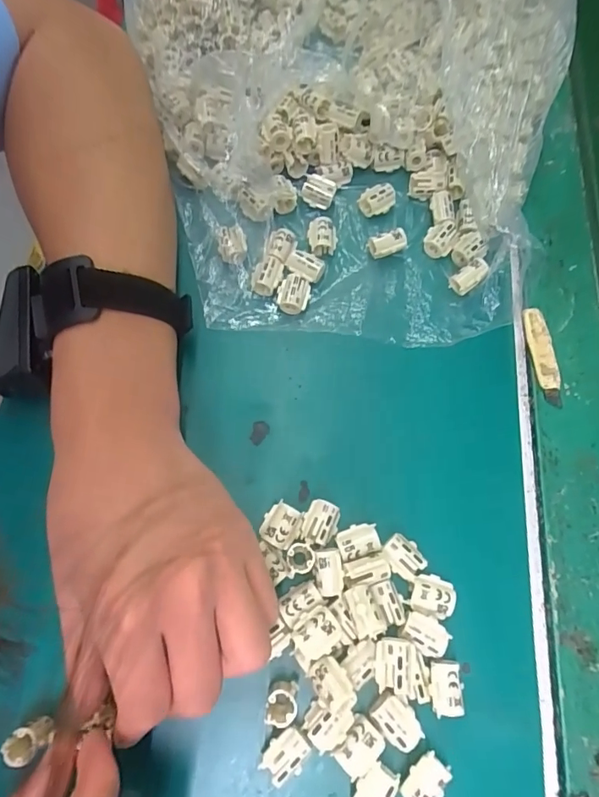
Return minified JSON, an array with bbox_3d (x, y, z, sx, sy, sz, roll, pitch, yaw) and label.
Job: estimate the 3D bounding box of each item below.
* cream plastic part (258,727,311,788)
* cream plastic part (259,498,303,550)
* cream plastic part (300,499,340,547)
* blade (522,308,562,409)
[{"bbox_3d":[-0.007,0.164,0.225,0.022,0.013,0.017,-41,77,-14],"label":"cream plastic part"},{"bbox_3d":[-0.010,0.067,0.257,0.019,0.012,0.021,24,72,6],"label":"cream plastic part"},{"bbox_3d":[0.011,0.067,0.259,0.017,0.015,0.022,14,71,3],"label":"cream plastic part"},{"bbox_3d":[0.147,-0.025,0.292,0.016,0.006,0.061,-8,71,-5],"label":"blade"}]

